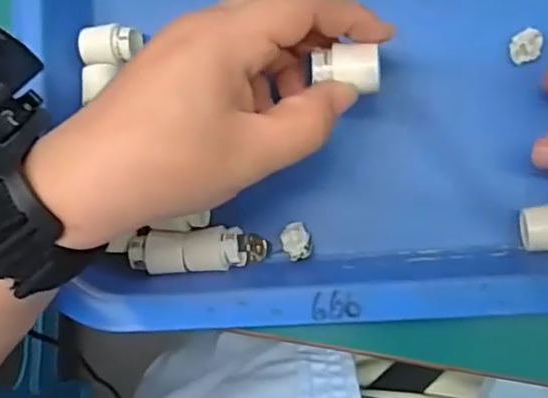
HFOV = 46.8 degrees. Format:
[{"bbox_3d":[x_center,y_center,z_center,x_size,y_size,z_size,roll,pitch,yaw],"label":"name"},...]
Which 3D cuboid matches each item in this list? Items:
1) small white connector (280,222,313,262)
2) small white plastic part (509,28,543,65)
[{"bbox_3d":[0.012,0.021,0.309,0.013,0.017,0.018,-20,85,6],"label":"small white connector"},{"bbox_3d":[0.115,-0.070,0.289,0.015,0.005,0.013,-28,84,5],"label":"small white plastic part"}]

